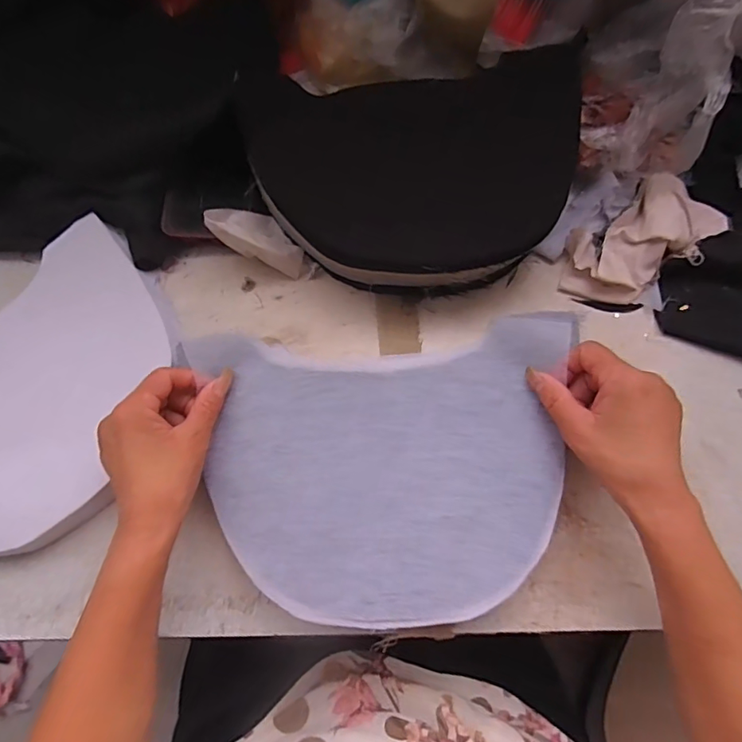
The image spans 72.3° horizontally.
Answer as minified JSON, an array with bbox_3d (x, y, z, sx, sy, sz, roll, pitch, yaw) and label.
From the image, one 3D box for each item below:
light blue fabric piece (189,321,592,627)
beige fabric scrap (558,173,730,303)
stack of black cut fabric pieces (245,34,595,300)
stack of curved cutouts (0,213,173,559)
[{"bbox_3d":[0.012,0.065,0.353,0.257,0.015,0.198,-5,72,0],"label":"light blue fabric piece"},{"bbox_3d":[0.232,-0.115,0.437,0.143,0.032,0.072,-35,73,-9],"label":"beige fabric scrap"},{"bbox_3d":[0.043,-0.164,0.441,0.283,0.074,0.185,-5,72,0],"label":"stack of black cut fabric pieces"},{"bbox_3d":[-0.281,0.030,0.413,0.272,0.028,0.204,-41,76,-10],"label":"stack of curved cutouts"}]

